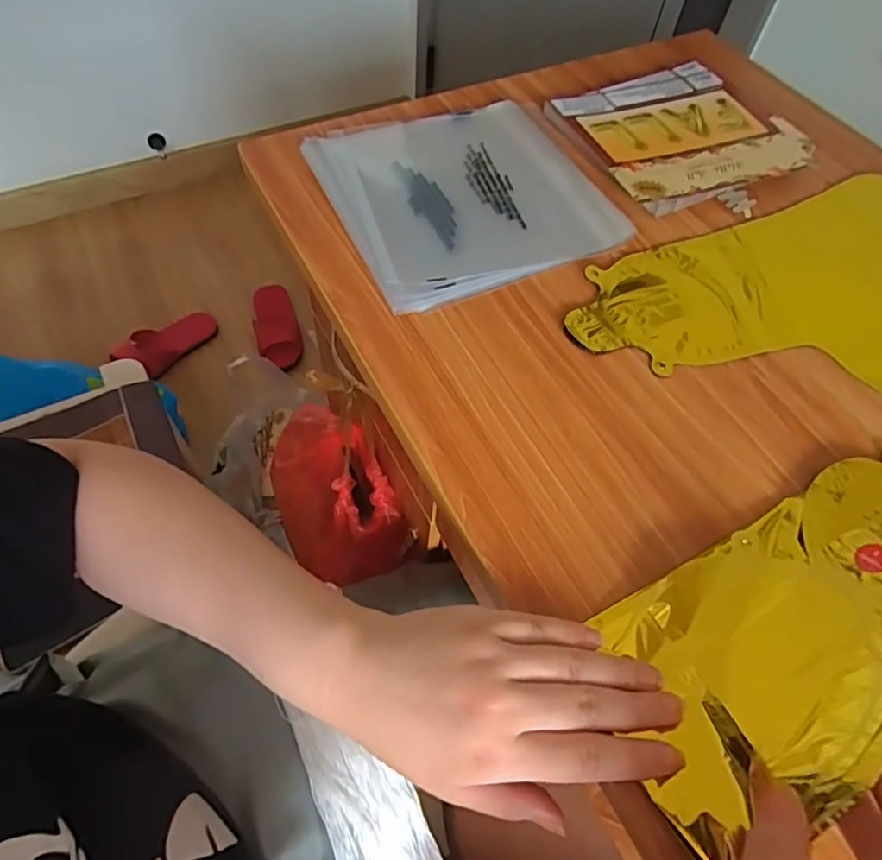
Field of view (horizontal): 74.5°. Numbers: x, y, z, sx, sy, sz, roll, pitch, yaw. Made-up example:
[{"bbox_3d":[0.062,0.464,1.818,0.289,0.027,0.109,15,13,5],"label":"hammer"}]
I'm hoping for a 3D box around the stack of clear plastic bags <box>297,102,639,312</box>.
[{"bbox_3d":[0.015,-0.198,0.477,0.200,0.013,0.207,-21,62,-15],"label":"stack of clear plastic bags"}]

